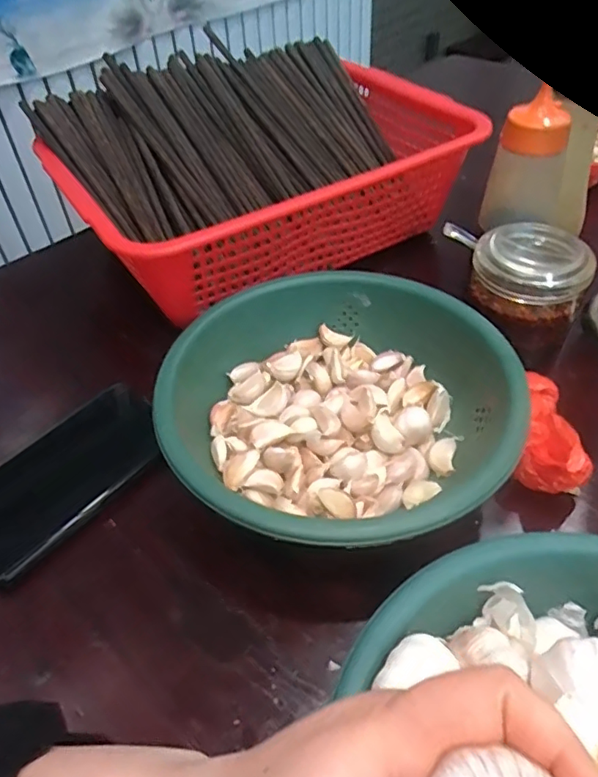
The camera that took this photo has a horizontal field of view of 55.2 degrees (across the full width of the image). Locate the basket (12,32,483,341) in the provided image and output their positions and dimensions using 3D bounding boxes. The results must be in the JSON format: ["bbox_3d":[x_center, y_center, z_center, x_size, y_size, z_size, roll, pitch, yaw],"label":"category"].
[{"bbox_3d":[-0.041,-0.222,0.566,0.354,0.114,0.280,-26,50,-19],"label":"basket"}]

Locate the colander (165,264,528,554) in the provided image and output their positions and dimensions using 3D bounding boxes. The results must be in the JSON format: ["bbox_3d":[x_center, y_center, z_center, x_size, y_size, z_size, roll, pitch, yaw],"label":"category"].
[{"bbox_3d":[0.024,0.014,0.381,0.206,0.064,0.220,-2,46,2],"label":"colander"}]

